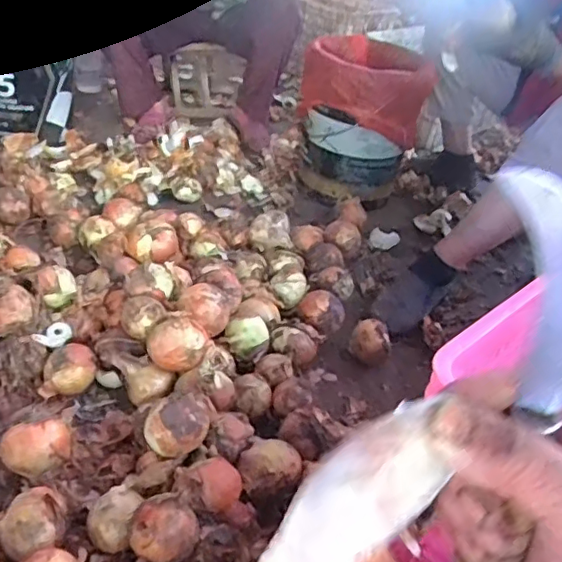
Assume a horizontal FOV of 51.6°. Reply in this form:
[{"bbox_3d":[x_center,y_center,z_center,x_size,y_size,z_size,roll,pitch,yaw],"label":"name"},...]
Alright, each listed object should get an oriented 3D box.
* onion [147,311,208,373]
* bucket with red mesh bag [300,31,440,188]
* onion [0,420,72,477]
[{"bbox_3d":[-0.158,0.103,0.894,0.092,0.077,0.076,7,35,0],"label":"onion"},{"bbox_3d":[0.211,-0.426,1.523,0.307,0.324,0.282,18,37,14],"label":"bucket with red mesh bag"},{"bbox_3d":[-0.326,0.227,0.781,0.088,0.061,0.065,-13,40,-26],"label":"onion"}]

